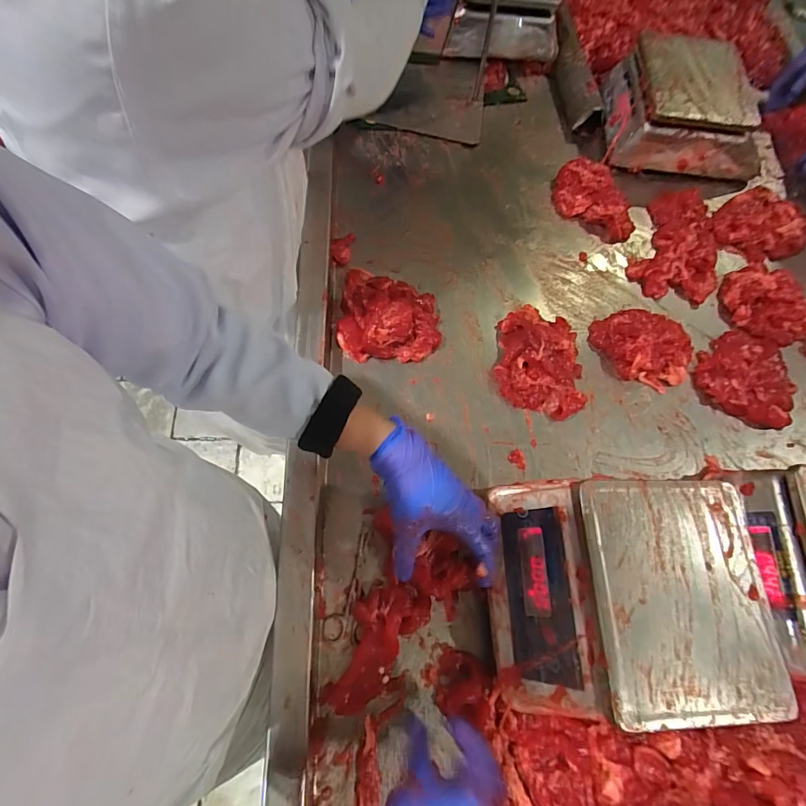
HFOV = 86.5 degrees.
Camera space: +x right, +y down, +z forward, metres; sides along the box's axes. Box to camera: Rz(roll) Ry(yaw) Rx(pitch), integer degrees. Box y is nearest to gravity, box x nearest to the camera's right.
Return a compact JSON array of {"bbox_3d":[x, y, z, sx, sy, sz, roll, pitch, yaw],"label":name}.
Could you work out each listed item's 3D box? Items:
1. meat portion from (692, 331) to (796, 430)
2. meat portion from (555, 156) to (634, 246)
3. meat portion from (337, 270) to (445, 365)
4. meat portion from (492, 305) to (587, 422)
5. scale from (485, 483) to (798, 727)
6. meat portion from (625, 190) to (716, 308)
[{"bbox_3d":[0.526,-0.050,0.652,0.134,0.046,0.145,30,69,8],"label":"meat portion"},{"bbox_3d":[0.332,-0.356,0.749,0.120,0.038,0.162,-17,71,-11],"label":"meat portion"},{"bbox_3d":[-0.020,-0.129,0.617,0.140,0.047,0.138,1,68,-4],"label":"meat portion"},{"bbox_3d":[0.201,-0.068,0.613,0.127,0.046,0.158,11,68,0],"label":"meat portion"},{"bbox_3d":[0.221,0.194,0.440,0.241,0.113,0.224,3,68,-3],"label":"scale"},{"bbox_3d":[0.481,-0.274,0.742,0.137,0.032,0.236,24,69,5],"label":"meat portion"}]

